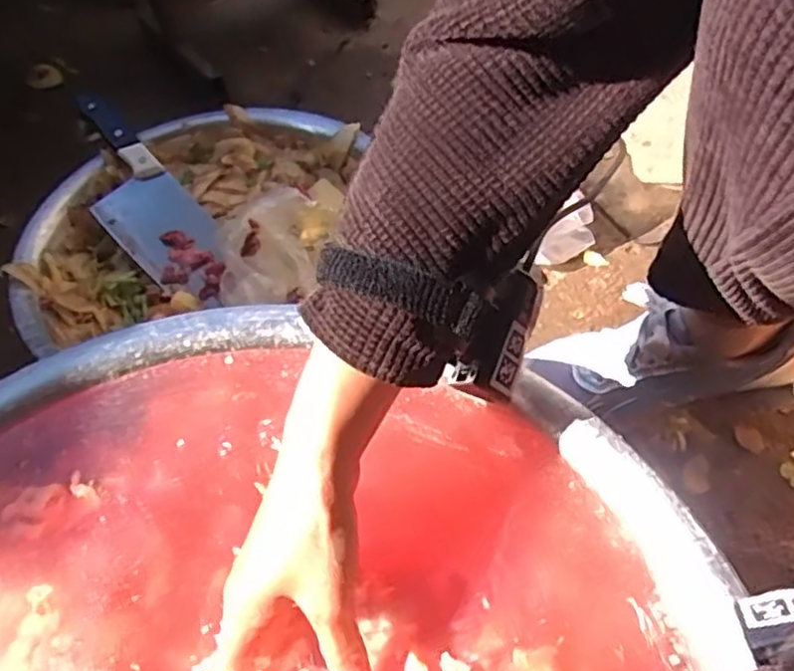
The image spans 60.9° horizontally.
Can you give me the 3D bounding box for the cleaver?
[{"bbox_3d":[-0.261,-0.145,0.690,0.090,0.022,0.263,-29,75,-18],"label":"cleaver"}]

